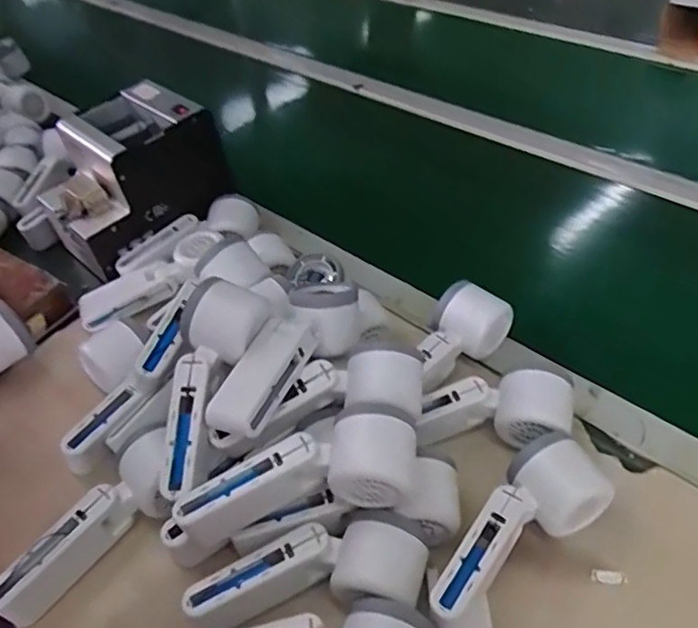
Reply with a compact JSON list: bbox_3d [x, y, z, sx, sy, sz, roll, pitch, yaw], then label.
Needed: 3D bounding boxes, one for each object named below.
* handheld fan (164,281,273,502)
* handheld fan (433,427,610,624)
[{"bbox_3d":[-0.106,0.054,0.451,0.057,0.048,0.161,8,69,14],"label":"handheld fan"},{"bbox_3d":[0.110,0.151,0.428,0.154,0.051,0.058,-28,49,-20],"label":"handheld fan"}]

